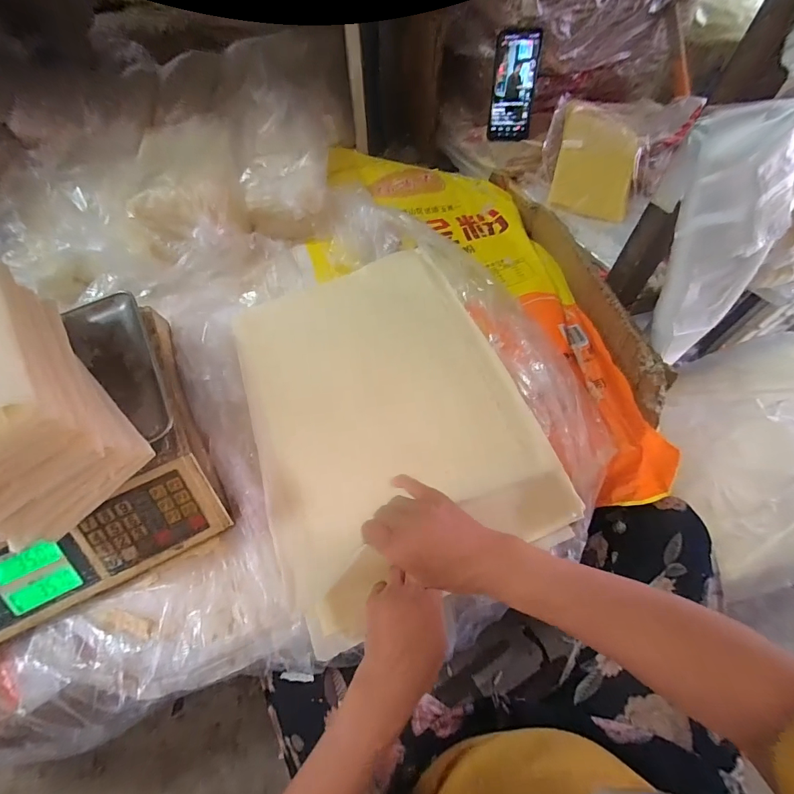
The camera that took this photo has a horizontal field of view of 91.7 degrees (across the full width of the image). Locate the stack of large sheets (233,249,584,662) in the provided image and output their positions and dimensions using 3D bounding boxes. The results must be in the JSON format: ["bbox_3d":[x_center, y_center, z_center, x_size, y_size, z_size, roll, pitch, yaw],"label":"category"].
[{"bbox_3d":[-0.019,0.010,0.541,0.341,0.052,0.478,-18,62,-9],"label":"stack of large sheets"}]

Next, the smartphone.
[{"bbox_3d":[0.208,-0.552,0.689,0.078,0.154,0.015,11,37,20],"label":"smartphone"}]

